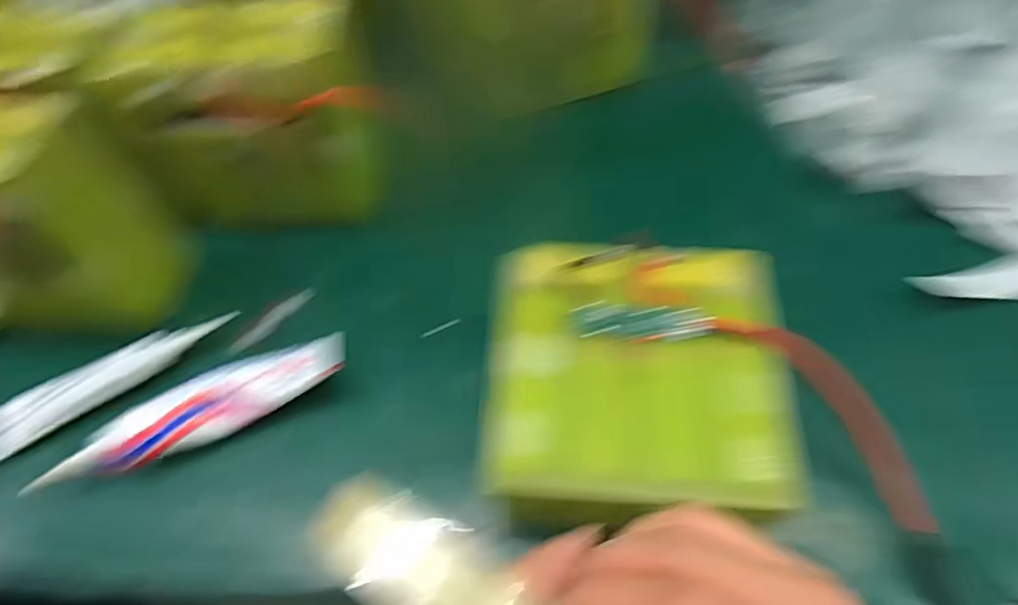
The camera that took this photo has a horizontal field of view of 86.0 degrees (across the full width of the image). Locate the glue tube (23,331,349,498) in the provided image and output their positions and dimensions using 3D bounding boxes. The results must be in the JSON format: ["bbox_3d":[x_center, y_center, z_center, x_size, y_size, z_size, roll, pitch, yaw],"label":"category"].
[{"bbox_3d":[-0.197,0.065,0.353,0.181,0.024,0.042,-25,60,-11],"label":"glue tube"}]

